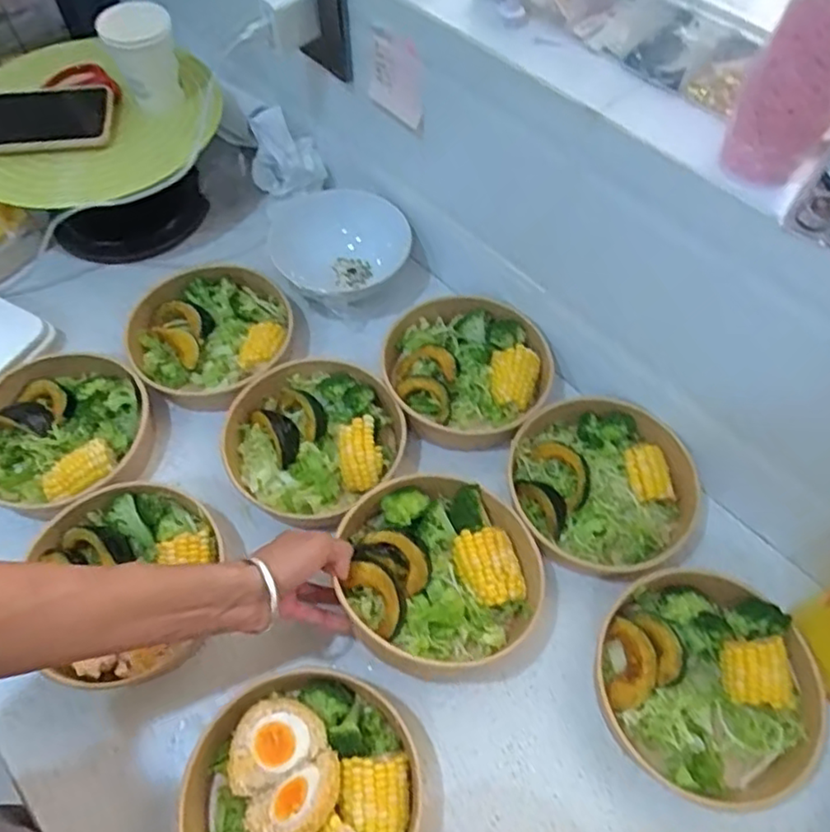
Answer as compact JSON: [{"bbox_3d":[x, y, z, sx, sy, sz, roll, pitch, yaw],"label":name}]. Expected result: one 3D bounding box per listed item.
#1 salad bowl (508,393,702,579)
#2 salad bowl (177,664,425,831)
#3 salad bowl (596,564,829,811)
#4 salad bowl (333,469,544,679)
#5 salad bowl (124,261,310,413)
[{"bbox_3d":[0.180,0.064,0.622,0.171,0.044,0.175,0,61,0],"label":"salad bowl"},{"bbox_3d":[-0.085,0.287,0.480,0.175,0.056,0.170,0,61,0],"label":"salad bowl"},{"bbox_3d":[0.238,0.219,0.530,0.168,0.053,0.169,0,61,0],"label":"salad bowl"},{"bbox_3d":[0.023,0.129,0.553,0.167,0.054,0.164,0,61,0],"label":"salad bowl"},{"bbox_3d":[-0.225,-0.082,0.719,0.182,0.073,0.168,0,61,0],"label":"salad bowl"}]

